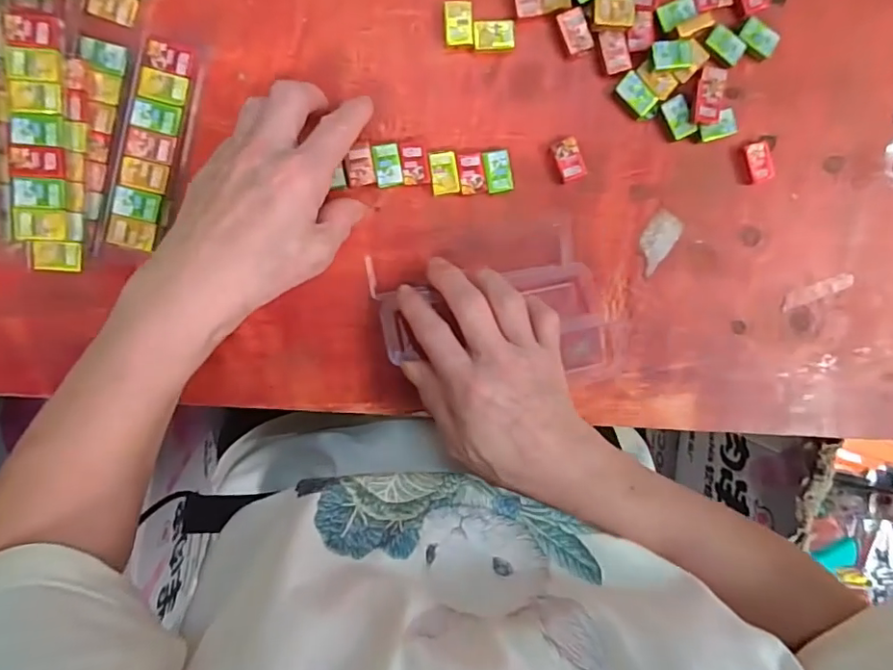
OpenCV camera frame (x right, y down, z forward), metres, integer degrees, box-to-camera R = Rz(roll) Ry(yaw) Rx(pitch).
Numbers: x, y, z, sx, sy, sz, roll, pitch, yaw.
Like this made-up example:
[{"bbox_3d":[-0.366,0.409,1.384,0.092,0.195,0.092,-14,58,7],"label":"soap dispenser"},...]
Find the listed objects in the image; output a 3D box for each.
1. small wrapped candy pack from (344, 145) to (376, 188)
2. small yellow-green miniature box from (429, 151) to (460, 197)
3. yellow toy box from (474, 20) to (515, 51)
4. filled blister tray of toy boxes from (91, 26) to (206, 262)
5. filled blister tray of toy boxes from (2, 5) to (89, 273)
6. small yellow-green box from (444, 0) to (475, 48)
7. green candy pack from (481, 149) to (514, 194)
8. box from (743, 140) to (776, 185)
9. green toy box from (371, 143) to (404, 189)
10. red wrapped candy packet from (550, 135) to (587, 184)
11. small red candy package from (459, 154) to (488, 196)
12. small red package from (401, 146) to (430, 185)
[{"bbox_3d":[-0.054,-0.105,0.338,0.017,0.004,0.024,-11,96,-4],"label":"small wrapped candy pack"},{"bbox_3d":[-0.002,-0.102,0.345,0.018,0.007,0.026,-10,96,-5],"label":"small yellow-green miniature box"},{"bbox_3d":[0.030,-0.188,0.340,0.025,0.005,0.018,-5,96,-5],"label":"yellow toy box"},{"bbox_3d":[-0.173,-0.109,0.320,0.043,0.016,0.126,13,94,-7],"label":"filled blister tray of toy boxes"},{"bbox_3d":[-0.225,-0.106,0.306,0.034,0.017,0.136,4,95,-6],"label":"filled blister tray of toy boxes"},{"bbox_3d":[0.008,-0.192,0.337,0.019,0.010,0.025,-2,96,-5],"label":"small yellow-green box"},{"bbox_3d":[0.033,-0.104,0.348,0.018,0.007,0.026,-10,96,-4],"label":"green candy pack"},{"bbox_3d":[0.208,-0.115,0.365,0.016,0.010,0.026,-15,97,-4],"label":"box"},{"bbox_3d":[-0.037,-0.106,0.340,0.017,0.007,0.026,-9,96,-5],"label":"green toy box"},{"bbox_3d":[0.079,-0.114,0.353,0.018,0.007,0.027,-20,97,-3],"label":"red wrapped candy packet"},{"bbox_3d":[0.016,-0.103,0.347,0.017,0.006,0.025,-8,96,-5],"label":"small red candy package"},{"bbox_3d":[-0.020,-0.106,0.343,0.017,0.007,0.023,-10,96,-5],"label":"small red package"}]

